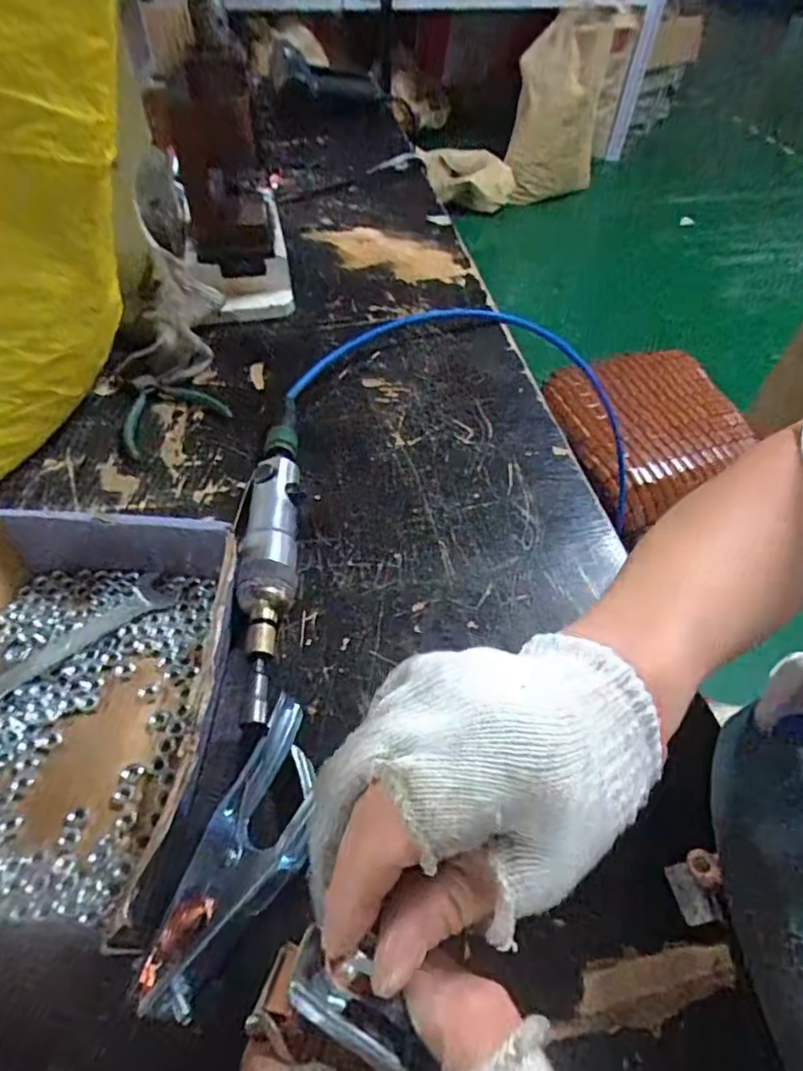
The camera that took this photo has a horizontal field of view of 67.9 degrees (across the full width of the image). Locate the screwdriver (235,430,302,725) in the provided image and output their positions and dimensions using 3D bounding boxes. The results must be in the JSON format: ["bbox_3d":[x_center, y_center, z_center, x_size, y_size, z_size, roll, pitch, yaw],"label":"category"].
[{"bbox_3d":[-0.098,0.013,0.453,0.042,0.041,0.269,-2,53,-3],"label":"screwdriver"}]

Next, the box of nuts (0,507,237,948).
[{"bbox_3d":[-0.213,0.099,0.370,0.194,0.062,0.258,6,53,3],"label":"box of nuts"}]

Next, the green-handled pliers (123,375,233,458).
[{"bbox_3d":[-0.227,-0.126,0.571,0.098,0.013,0.090,-28,58,-21],"label":"green-handled pliers"}]

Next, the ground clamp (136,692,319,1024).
[{"bbox_3d":[-0.078,0.170,0.336,0.067,0.038,0.169,14,53,9],"label":"ground clamp"}]

